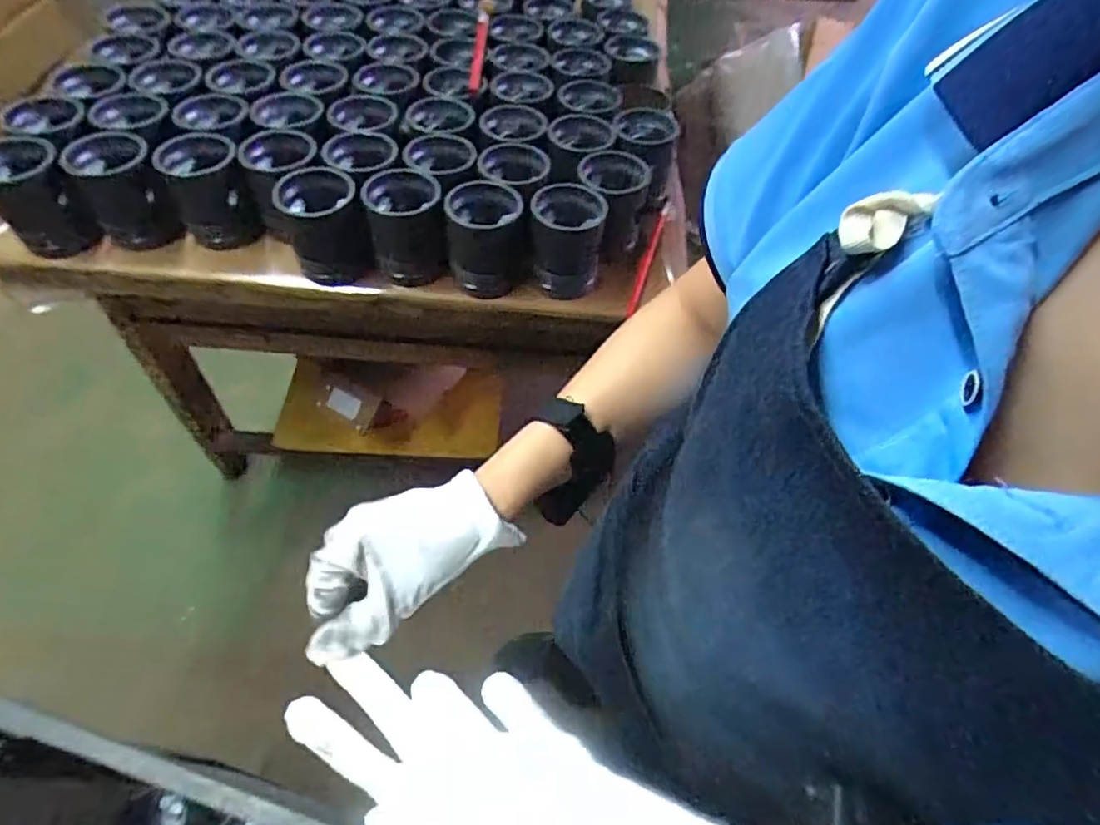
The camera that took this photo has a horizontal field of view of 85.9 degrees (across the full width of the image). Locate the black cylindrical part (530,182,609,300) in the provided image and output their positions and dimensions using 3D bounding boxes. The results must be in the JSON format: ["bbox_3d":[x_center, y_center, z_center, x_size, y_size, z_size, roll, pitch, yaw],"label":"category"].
[{"bbox_3d":[0.020,-0.220,0.751,0.090,0.116,0.087,1,55,-2],"label":"black cylindrical part"}]

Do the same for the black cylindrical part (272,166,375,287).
[{"bbox_3d":[-0.281,-0.234,0.745,0.091,0.112,0.092,1,55,-2],"label":"black cylindrical part"}]

